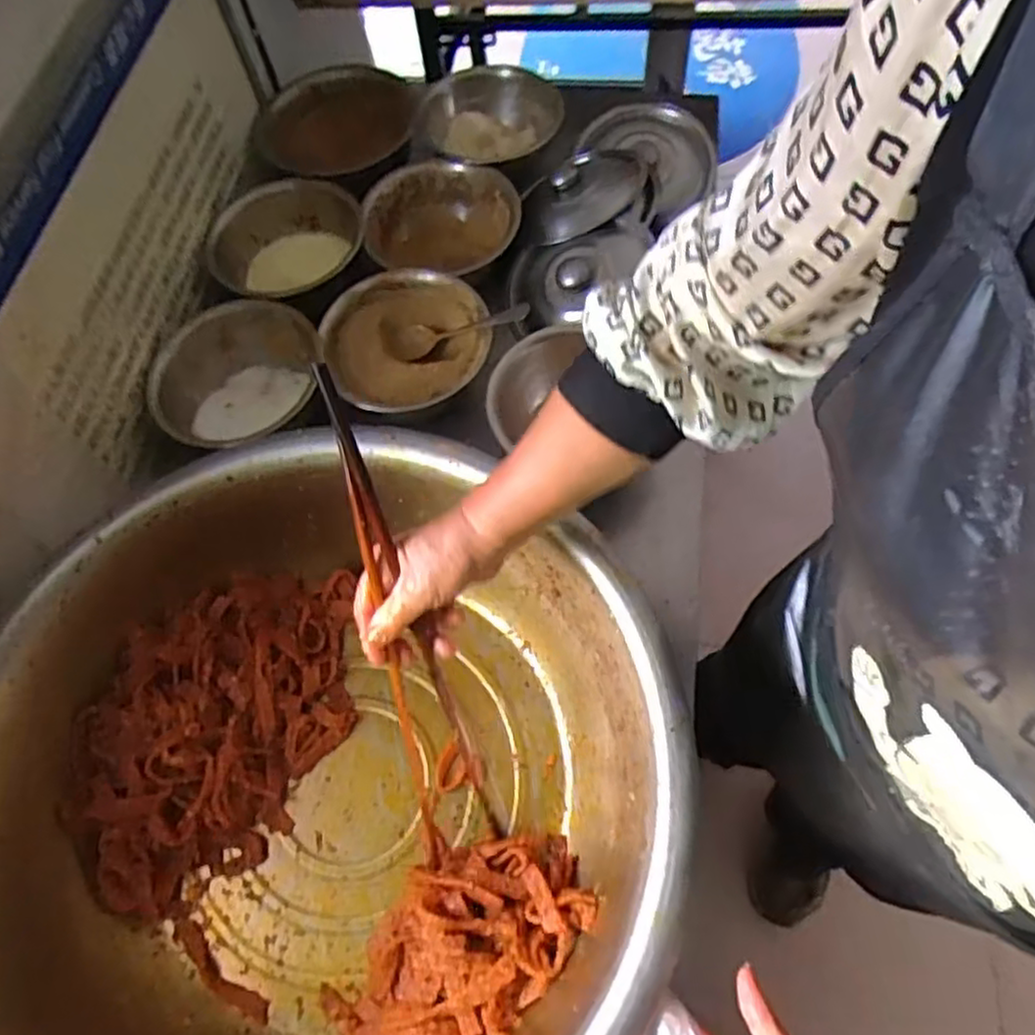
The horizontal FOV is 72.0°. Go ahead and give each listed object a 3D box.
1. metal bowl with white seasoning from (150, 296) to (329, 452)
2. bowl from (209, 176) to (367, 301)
[{"bbox_3d":[-0.307,-0.141,0.792,0.181,0.091,0.179,-7,69,-4],"label":"metal bowl with white seasoning"},{"bbox_3d":[-0.276,-0.319,0.872,0.189,0.081,0.180,0,69,-1],"label":"bowl"}]

